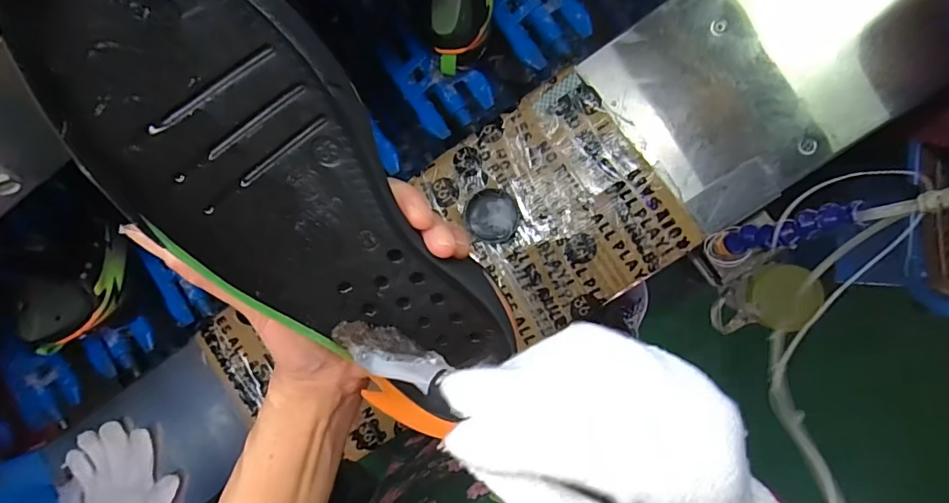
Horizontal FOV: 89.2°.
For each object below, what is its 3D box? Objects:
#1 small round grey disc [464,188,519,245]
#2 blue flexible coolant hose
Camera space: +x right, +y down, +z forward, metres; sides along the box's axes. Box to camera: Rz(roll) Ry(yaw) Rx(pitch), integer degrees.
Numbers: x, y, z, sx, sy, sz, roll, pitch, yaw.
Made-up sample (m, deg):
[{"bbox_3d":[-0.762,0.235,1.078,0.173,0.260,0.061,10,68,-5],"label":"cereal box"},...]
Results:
[{"bbox_3d":[0.020,-0.040,0.542,0.056,0.018,0.058,1,97,6],"label":"small round grey disc"},{"bbox_3d":[0.279,-0.017,0.444,0.022,0.145,0.022,-37,92,-20],"label":"blue flexible coolant hose"}]

